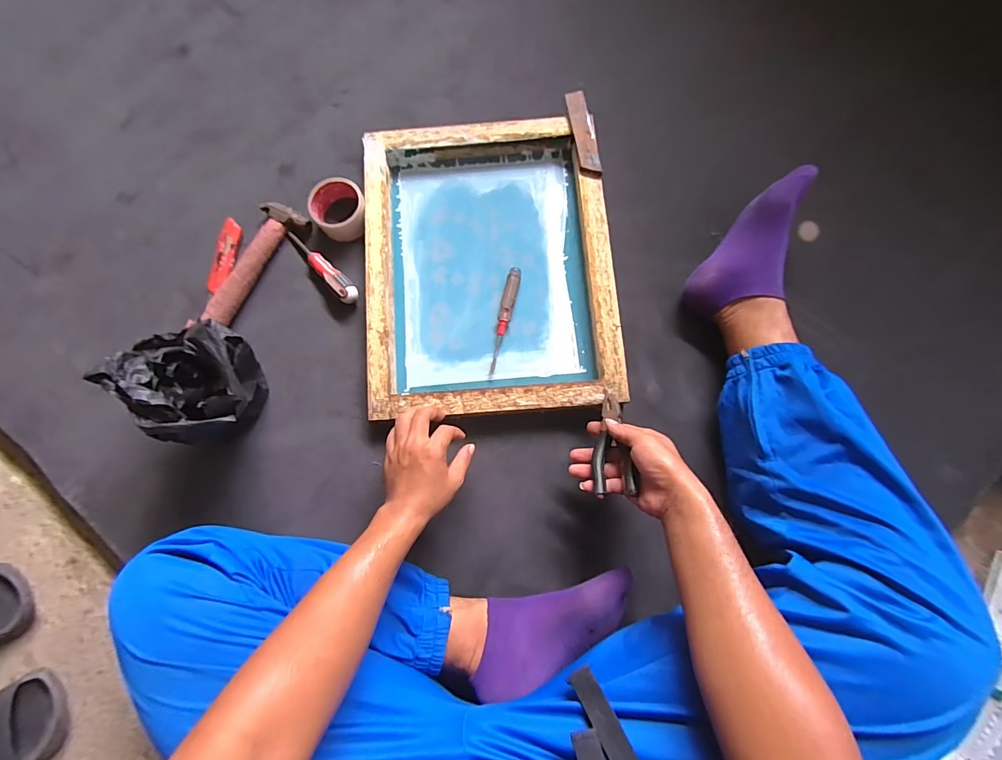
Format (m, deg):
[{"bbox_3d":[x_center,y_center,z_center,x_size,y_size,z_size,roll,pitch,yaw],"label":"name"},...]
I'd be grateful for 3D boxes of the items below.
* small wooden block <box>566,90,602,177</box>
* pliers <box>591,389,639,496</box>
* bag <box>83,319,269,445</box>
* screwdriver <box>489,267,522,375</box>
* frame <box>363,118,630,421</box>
[{"bbox_3d":[0.134,-0.396,0.694,0.038,0.009,0.148,-9,82,-1],"label":"small wooden block"},{"bbox_3d":[0.146,0.074,0.557,0.045,0.022,0.151,6,56,1],"label":"pliers"},{"bbox_3d":[-0.390,0.005,0.572,0.136,0.174,0.141,-11,79,-2],"label":"bag"},{"bbox_3d":[0.005,-0.094,0.674,0.022,0.021,0.172,12,79,3],"label":"screwdriver"},{"bbox_3d":[-0.020,-0.179,0.670,0.366,0.059,0.456,-3,82,0],"label":"frame"}]

